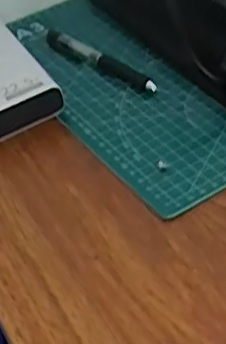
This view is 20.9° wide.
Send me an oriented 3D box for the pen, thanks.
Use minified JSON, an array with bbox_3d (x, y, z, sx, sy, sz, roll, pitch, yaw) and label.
[{"bbox_3d":[-0.013,-0.095,0.518,0.017,0.011,0.128,-33,50,-27],"label":"pen"}]

